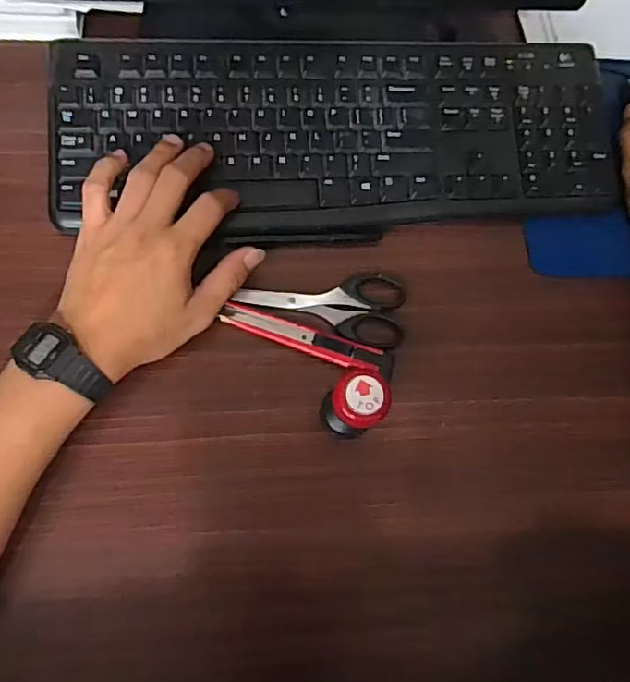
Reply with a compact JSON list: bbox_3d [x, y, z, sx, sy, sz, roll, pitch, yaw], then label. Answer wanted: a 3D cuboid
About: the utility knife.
[{"bbox_3d":[-0.002,0.000,0.412,0.124,0.012,0.019,19,81,-3],"label":"utility knife"}]

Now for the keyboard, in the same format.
[{"bbox_3d":[0.022,-0.160,0.445,0.430,0.016,0.164,0,83,-6],"label":"keyboard"}]

